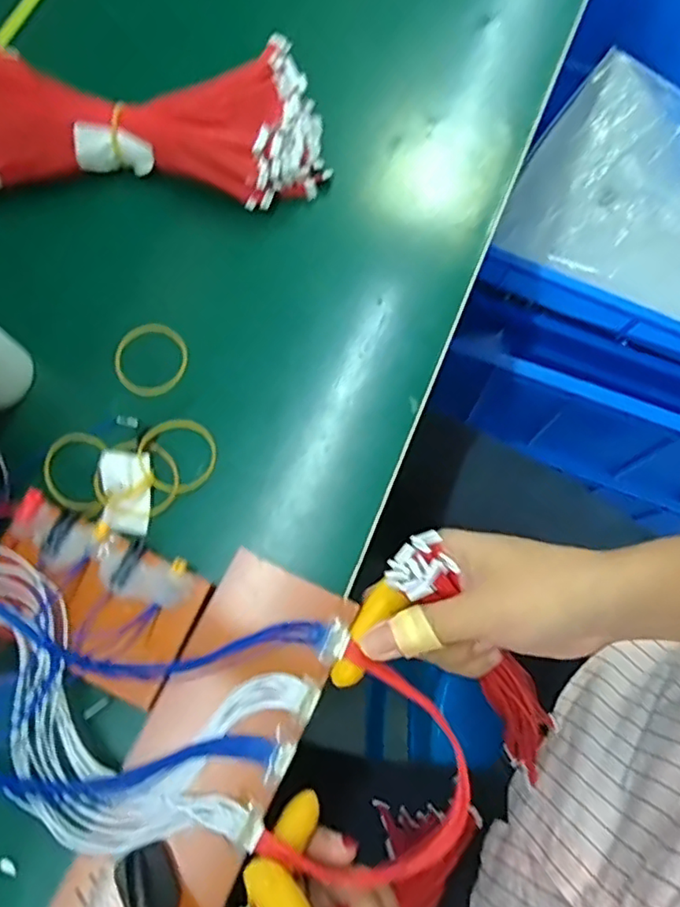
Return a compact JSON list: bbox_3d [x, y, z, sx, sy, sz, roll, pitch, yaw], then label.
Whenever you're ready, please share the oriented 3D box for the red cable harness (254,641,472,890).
[{"bbox_3d":[0.023,0.160,0.300,0.088,0.023,0.094,23,75,8],"label":"red cable harness"}]

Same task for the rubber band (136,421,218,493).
[{"bbox_3d":[-0.095,0.001,0.355,0.045,0.005,0.044,5,67,-12],"label":"rubber band"}]

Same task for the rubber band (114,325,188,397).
[{"bbox_3d":[-0.119,-0.059,0.377,0.044,0.008,0.045,1,77,-6],"label":"rubber band"}]

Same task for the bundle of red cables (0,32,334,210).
[{"bbox_3d":[-0.140,-0.226,0.400,0.255,0.044,0.103,3,73,2],"label":"bundle of red cables"}]

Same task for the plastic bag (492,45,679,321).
[{"bbox_3d":[0.380,-0.256,0.675,0.357,0.101,0.256,29,76,10],"label":"plastic bag"}]

